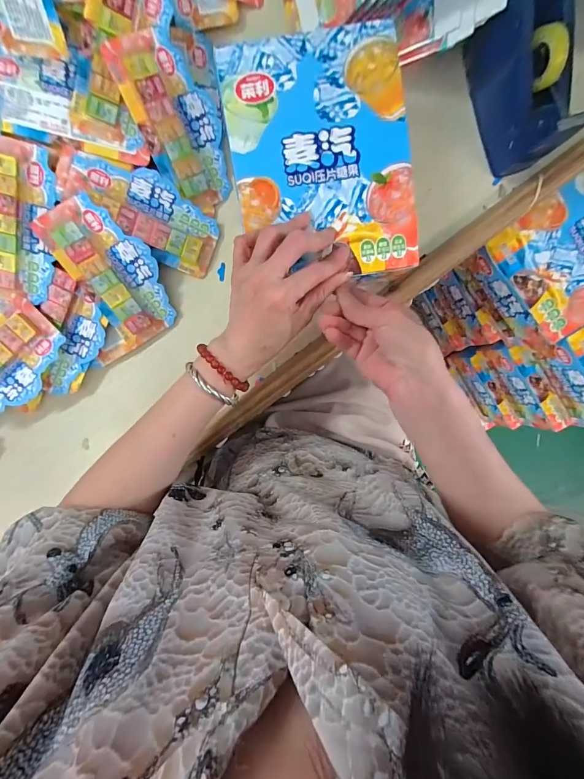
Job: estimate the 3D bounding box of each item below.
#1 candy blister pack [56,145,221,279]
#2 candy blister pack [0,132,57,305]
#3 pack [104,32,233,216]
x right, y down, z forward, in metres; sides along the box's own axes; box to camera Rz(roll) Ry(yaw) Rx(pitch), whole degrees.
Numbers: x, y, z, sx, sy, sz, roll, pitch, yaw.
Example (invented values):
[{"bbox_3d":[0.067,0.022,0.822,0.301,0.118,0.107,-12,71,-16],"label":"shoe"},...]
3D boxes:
[{"bbox_3d":[-0.151,-0.187,0.361,0.158,0.012,0.068,27,96,-22],"label":"candy blister pack"},{"bbox_3d":[-0.270,-0.160,0.338,0.068,0.012,0.146,9,106,-20],"label":"candy blister pack"},{"bbox_3d":[-0.110,-0.263,0.352,0.072,0.025,0.150,-29,121,2],"label":"pack"}]

